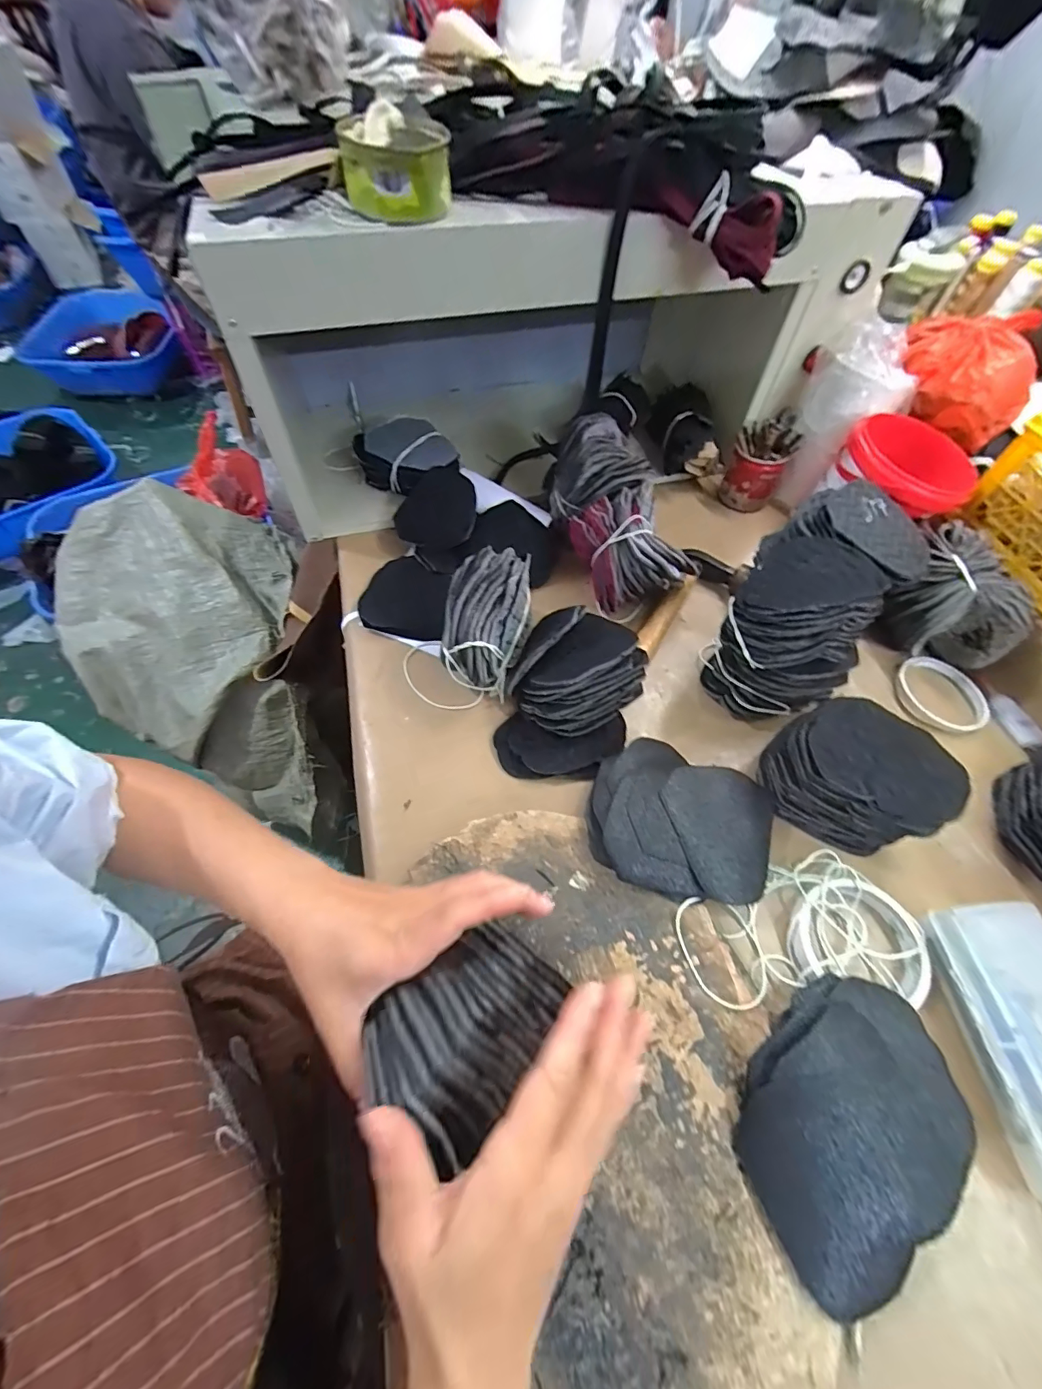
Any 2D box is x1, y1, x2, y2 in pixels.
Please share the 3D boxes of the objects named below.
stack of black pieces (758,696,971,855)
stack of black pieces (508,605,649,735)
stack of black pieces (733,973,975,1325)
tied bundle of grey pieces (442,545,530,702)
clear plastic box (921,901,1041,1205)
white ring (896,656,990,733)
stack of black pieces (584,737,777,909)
[{"bbox_3d":[0.267,0.066,0.396,0.100,0.086,0.115,-27,63,-18],"label":"stack of black pieces"},{"bbox_3d":[0.054,-0.016,0.450,0.117,0.072,0.100,-30,64,-20],"label":"stack of black pieces"},{"bbox_3d":[0.209,0.263,0.306,0.162,0.042,0.118,-32,64,-21],"label":"stack of black pieces"},{"bbox_3d":[-0.034,-0.066,0.461,0.062,0.106,0.102,16,58,8],"label":"tied bundle of grey pieces"},{"bbox_3d":[0.348,0.234,0.328,0.081,0.045,0.163,-4,58,-5],"label":"clear plastic box"},{"bbox_3d":[0.423,-0.002,0.490,0.070,0.021,0.086,11,58,4],"label":"white ring"},{"bbox_3d":[0.131,0.102,0.399,0.143,0.035,0.125,23,59,11],"label":"stack of black pieces"}]

